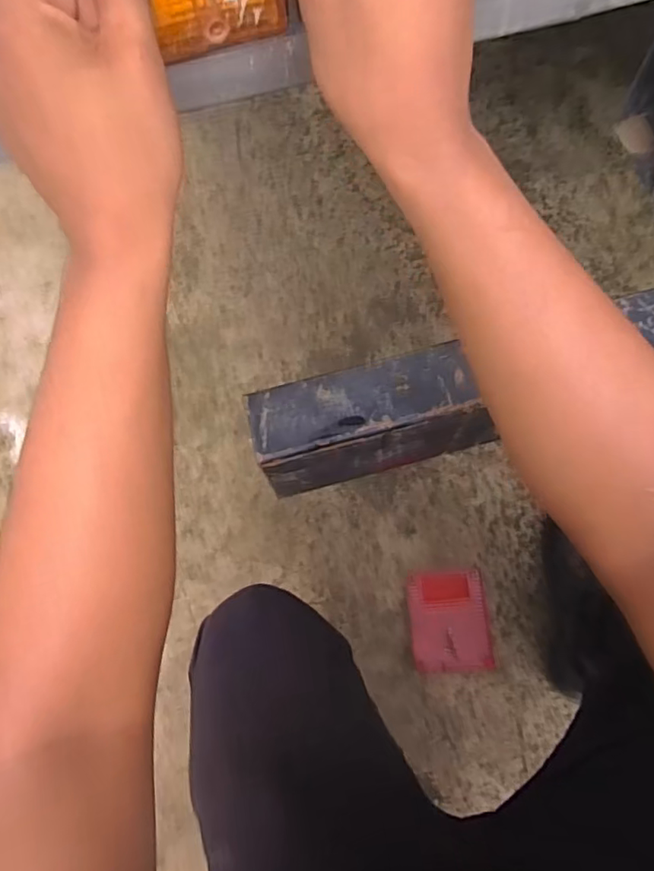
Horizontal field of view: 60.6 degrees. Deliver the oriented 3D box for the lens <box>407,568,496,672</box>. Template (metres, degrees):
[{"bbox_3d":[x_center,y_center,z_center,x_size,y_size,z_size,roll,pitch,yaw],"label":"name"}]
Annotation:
[{"bbox_3d":[0.190,0.284,0.862,0.117,0.011,0.146,-3,71,2],"label":"lens"}]

